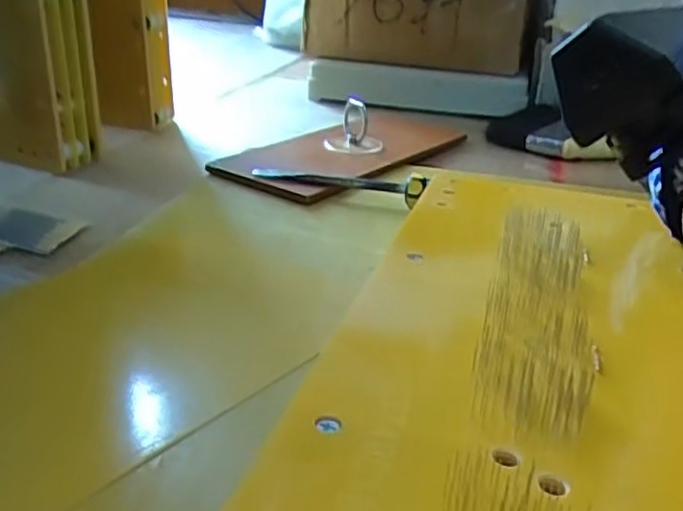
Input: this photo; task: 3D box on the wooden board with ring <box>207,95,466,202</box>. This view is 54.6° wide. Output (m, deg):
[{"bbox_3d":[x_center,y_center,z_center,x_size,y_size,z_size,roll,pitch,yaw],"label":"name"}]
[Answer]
[{"bbox_3d":[0.005,-0.080,0.446,0.085,0.033,0.186,18,29,32],"label":"wooden board with ring"}]

